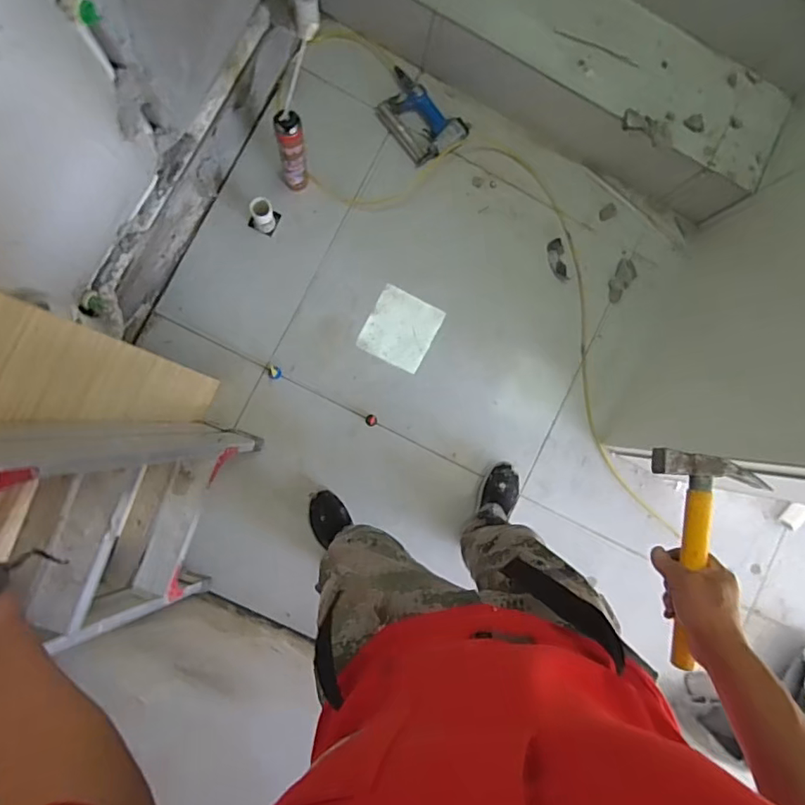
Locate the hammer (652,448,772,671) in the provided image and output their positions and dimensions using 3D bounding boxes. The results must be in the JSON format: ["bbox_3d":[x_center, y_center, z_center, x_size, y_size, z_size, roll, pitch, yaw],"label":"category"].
[{"bbox_3d":[0.361,0.186,0.635,0.126,0.036,0.249,6,87,-8],"label":"hammer"}]

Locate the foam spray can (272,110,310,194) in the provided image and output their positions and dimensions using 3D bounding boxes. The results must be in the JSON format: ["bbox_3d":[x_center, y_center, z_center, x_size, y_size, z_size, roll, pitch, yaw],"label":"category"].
[{"bbox_3d":[-0.264,-0.606,1.281,0.066,0.318,0.056,-9,91,-9],"label":"foam spray can"}]

